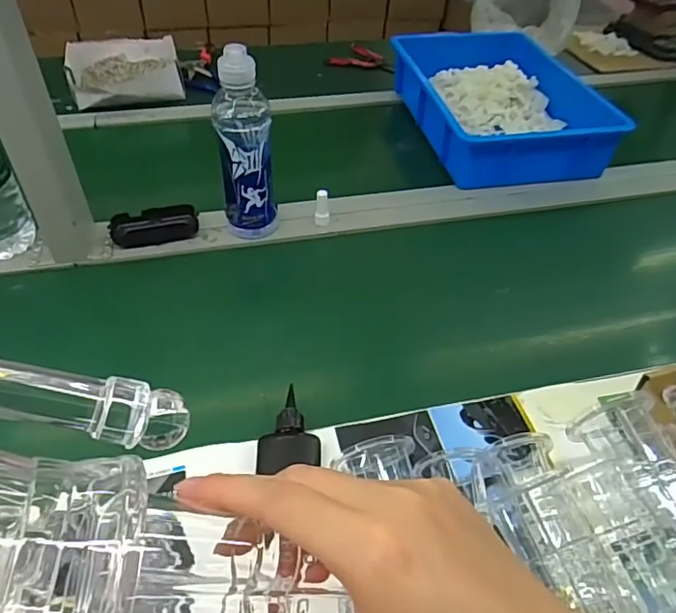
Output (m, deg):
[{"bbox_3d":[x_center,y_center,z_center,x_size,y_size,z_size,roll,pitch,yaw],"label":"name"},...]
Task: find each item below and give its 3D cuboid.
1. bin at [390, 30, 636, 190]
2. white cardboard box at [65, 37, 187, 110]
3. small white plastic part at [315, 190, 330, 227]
[{"bbox_3d":[0.283,-0.362,0.959,0.290,0.092,0.395,-7,46,-9],"label":"bin"},{"bbox_3d":[-0.405,-0.453,1.036,0.200,0.058,0.212,-15,48,-17],"label":"white cardboard box"},{"bbox_3d":[-0.021,-0.136,0.744,0.019,0.052,0.016,3,45,0],"label":"small white plastic part"}]

